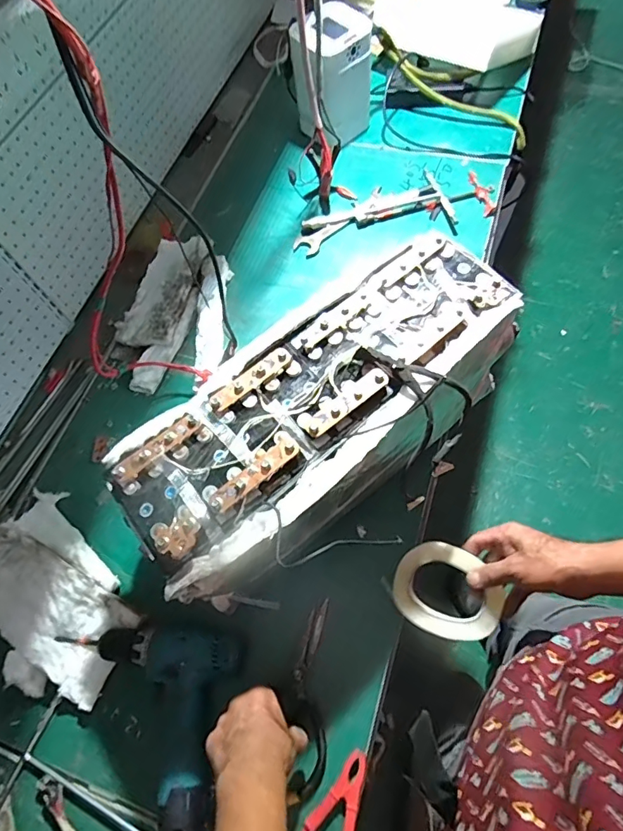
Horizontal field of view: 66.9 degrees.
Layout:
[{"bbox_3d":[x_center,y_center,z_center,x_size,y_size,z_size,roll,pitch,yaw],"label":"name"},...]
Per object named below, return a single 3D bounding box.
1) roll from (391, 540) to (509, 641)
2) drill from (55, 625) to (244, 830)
[{"bbox_3d":[0.164,0.214,0.572,0.122,0.014,0.102,28,84,25],"label":"roll"},{"bbox_3d":[-0.213,0.372,0.565,0.226,0.063,0.234,9,66,6],"label":"drill"}]

